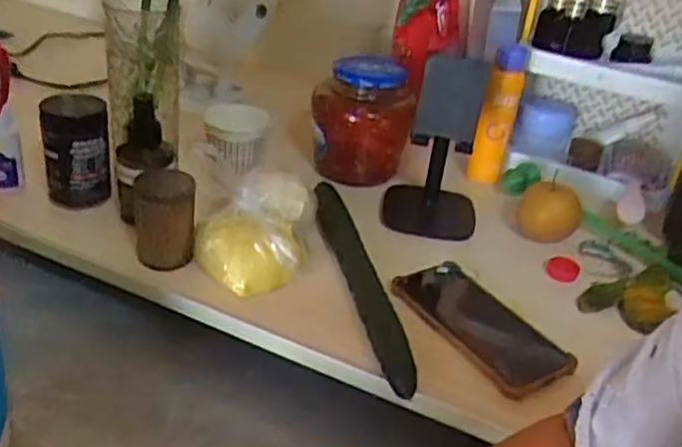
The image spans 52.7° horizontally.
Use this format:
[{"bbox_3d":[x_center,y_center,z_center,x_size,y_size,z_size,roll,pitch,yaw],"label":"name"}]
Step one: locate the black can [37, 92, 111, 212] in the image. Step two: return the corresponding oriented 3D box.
[{"bbox_3d":[-0.272,-0.075,0.713,0.062,0.106,0.065,-3,32,-16],"label":"black can"}]

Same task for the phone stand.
[{"bbox_3d":[0.109,-0.084,0.740,0.103,0.177,0.096,11,31,7],"label":"phone stand"}]

